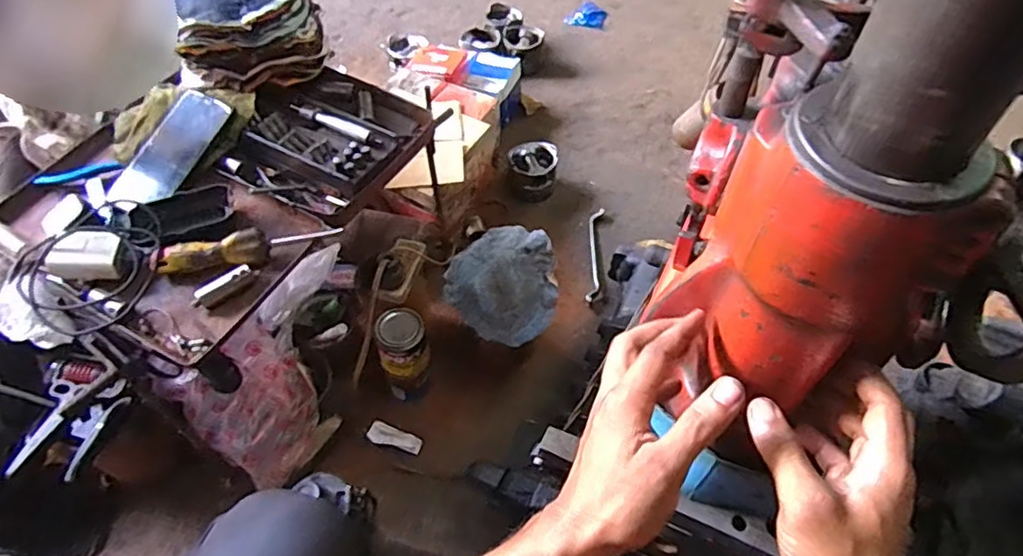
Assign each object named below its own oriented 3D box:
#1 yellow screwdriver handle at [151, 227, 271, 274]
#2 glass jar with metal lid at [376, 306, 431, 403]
[{"bbox_3d":[-0.323,-0.025,0.664,0.120,0.032,0.036,-5,53,-4],"label":"yellow screwdriver handle"},{"bbox_3d":[-0.158,0.117,0.918,0.073,0.155,0.069,-14,55,-8],"label":"glass jar with metal lid"}]

